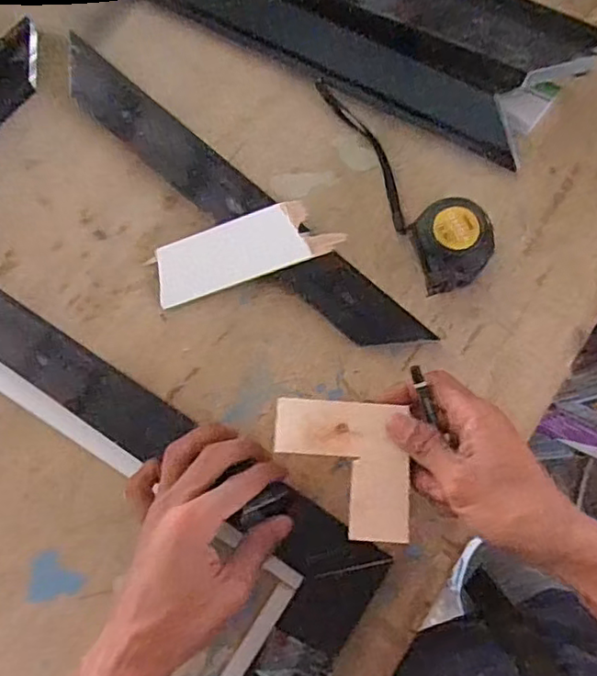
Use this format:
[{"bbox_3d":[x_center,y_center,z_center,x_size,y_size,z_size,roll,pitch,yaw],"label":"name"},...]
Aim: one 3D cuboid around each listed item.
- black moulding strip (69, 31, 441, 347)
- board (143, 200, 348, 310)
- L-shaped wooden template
[{"bbox_3d":[-0.057,-0.114,0.499,0.380,0.019,0.043,41,81,10],"label":"black moulding strip"},{"bbox_3d":[-0.044,-0.069,0.481,0.145,0.008,0.048,-19,95,5],"label":"board"},{"bbox_3d":[0.029,0.087,0.406,0.089,0.004,0.089,3,76,1],"label":"L-shaped wooden template"}]

